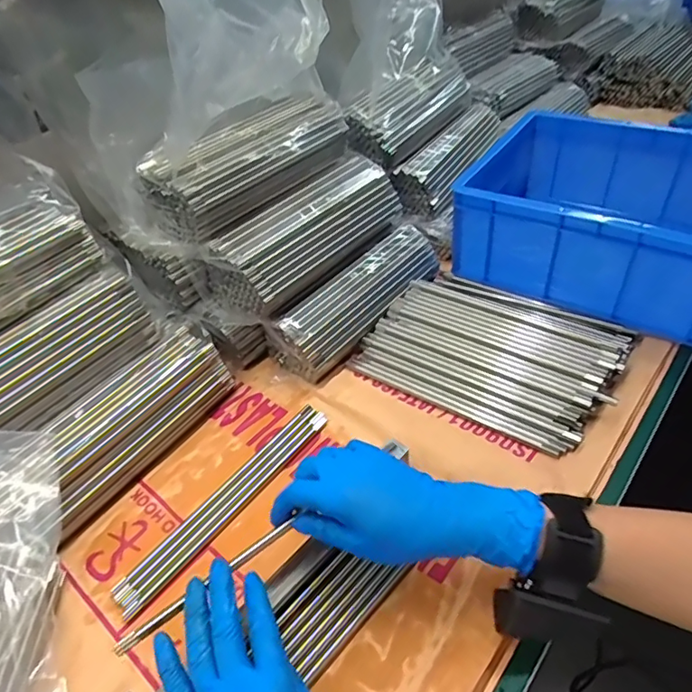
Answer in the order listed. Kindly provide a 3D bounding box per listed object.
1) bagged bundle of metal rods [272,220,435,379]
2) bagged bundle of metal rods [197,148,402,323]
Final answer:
[{"bbox_3d":[0.018,-0.058,0.609,0.069,0.066,0.237,31,54,30],"label":"bagged bundle of metal rods"},{"bbox_3d":[-0.044,-0.124,0.590,0.096,0.089,0.250,25,51,29],"label":"bagged bundle of metal rods"}]

